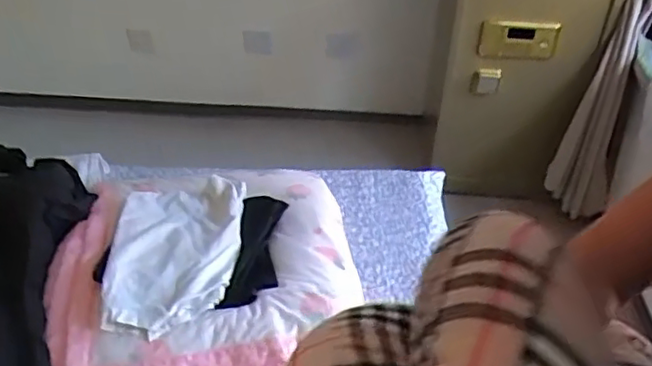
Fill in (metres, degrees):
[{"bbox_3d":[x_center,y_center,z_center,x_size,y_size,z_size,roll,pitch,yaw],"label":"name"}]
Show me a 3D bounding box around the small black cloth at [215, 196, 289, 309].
[{"bbox_3d":[-0.114,0.099,1.046,0.077,0.026,0.269,3,38,2],"label":"small black cloth"}]

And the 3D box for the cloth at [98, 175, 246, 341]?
[{"bbox_3d":[-0.243,0.092,1.033,0.207,0.036,0.360,-1,38,-3],"label":"cloth"}]

